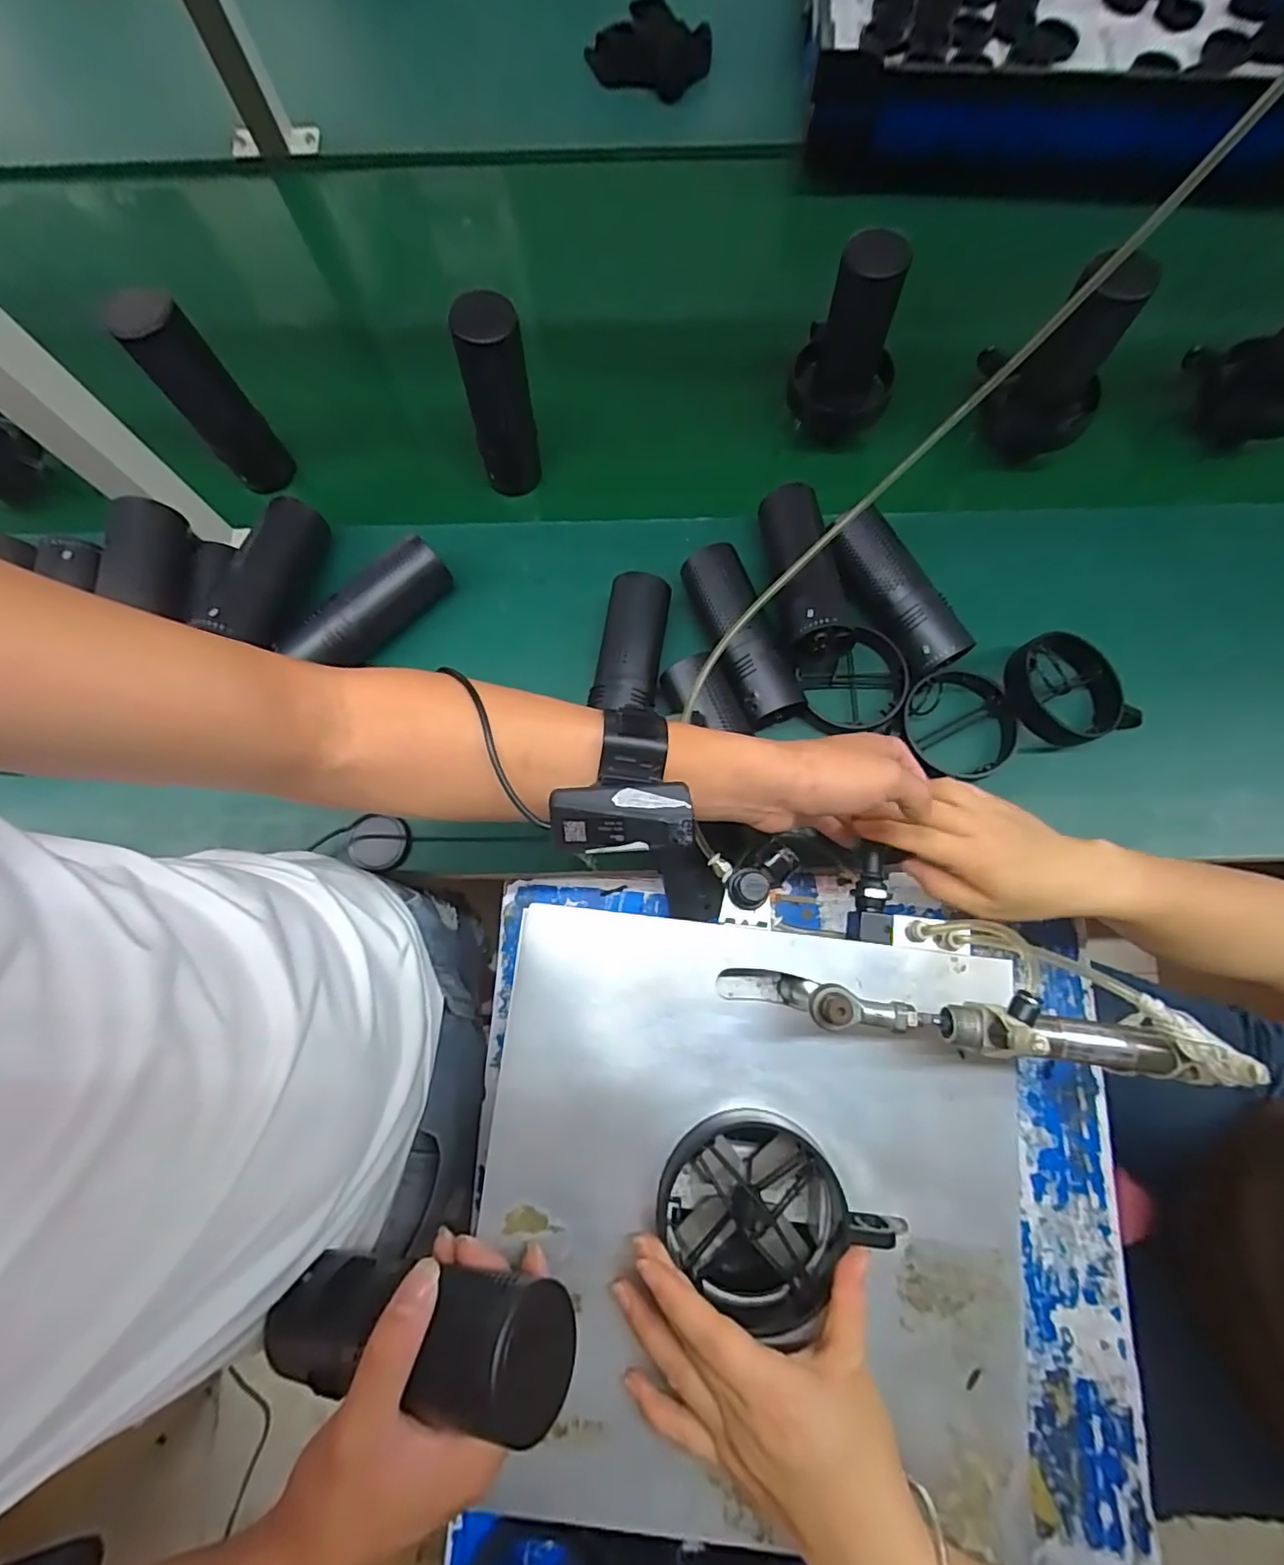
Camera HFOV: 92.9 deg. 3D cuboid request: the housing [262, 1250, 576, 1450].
[{"bbox_3d":[-0.112,0.262,0.293,0.164,0.040,0.051,-15,75,27],"label":"housing"}]

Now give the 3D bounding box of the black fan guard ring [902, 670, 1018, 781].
[{"bbox_3d":[0.277,-0.050,0.537,0.089,0.023,0.098,-14,77,-2],"label":"black fan guard ring"}]

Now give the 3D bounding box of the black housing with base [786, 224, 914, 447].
[{"bbox_3d":[0.196,-0.400,0.552,0.100,0.147,0.081,24,79,6],"label":"black housing with base"}]

